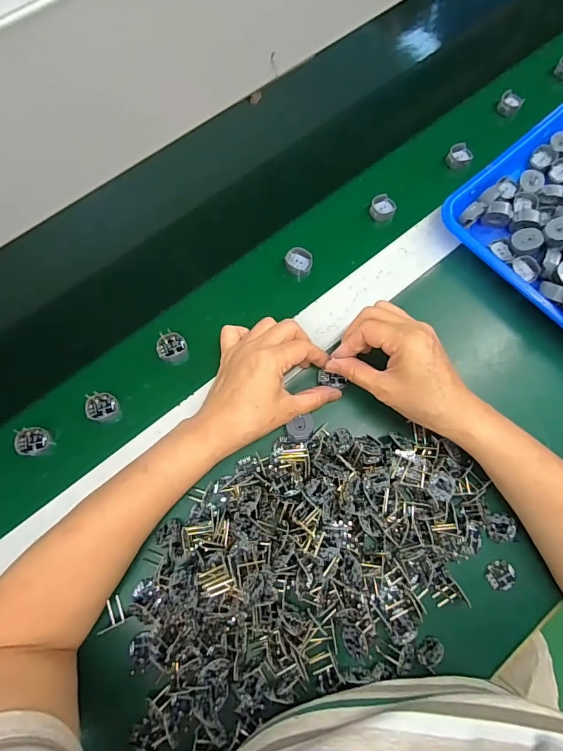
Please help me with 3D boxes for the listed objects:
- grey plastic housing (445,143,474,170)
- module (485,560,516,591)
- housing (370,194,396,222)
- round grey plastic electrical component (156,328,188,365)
[{"bbox_3d":[0.214,-0.261,0.481,0.028,0.012,0.027,0,74,1],"label":"grey plastic housing"},{"bbox_3d":[0.190,0.172,0.345,0.024,0.005,0.023,-7,74,-1],"label":"module"},{"bbox_3d":[0.116,-0.190,0.459,0.028,0.012,0.030,21,75,7],"label":"housing"},{"bbox_3d":[-0.110,-0.027,0.413,0.028,0.034,0.029,0,74,1],"label":"round grey plastic electrical component"}]

